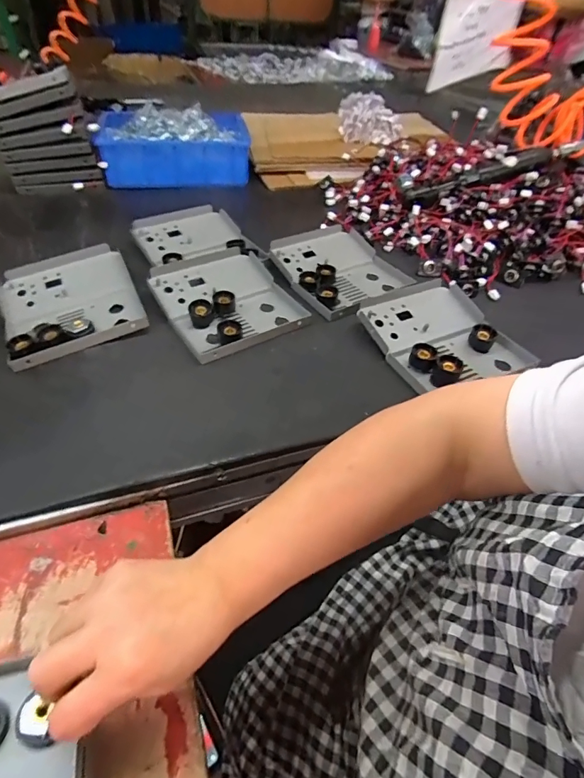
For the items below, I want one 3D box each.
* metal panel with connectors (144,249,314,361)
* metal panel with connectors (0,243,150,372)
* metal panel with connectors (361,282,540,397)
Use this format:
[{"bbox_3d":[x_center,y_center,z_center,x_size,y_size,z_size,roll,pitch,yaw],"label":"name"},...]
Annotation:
[{"bbox_3d":[-0.089,-0.124,0.561,0.159,0.028,0.195,-23,52,-24],"label":"metal panel with connectors"},{"bbox_3d":[-0.282,-0.116,0.534,0.154,0.032,0.188,-19,50,-21],"label":"metal panel with connectors"},{"bbox_3d":[0.184,-0.072,0.523,0.169,0.026,0.151,-15,49,-18],"label":"metal panel with connectors"}]

